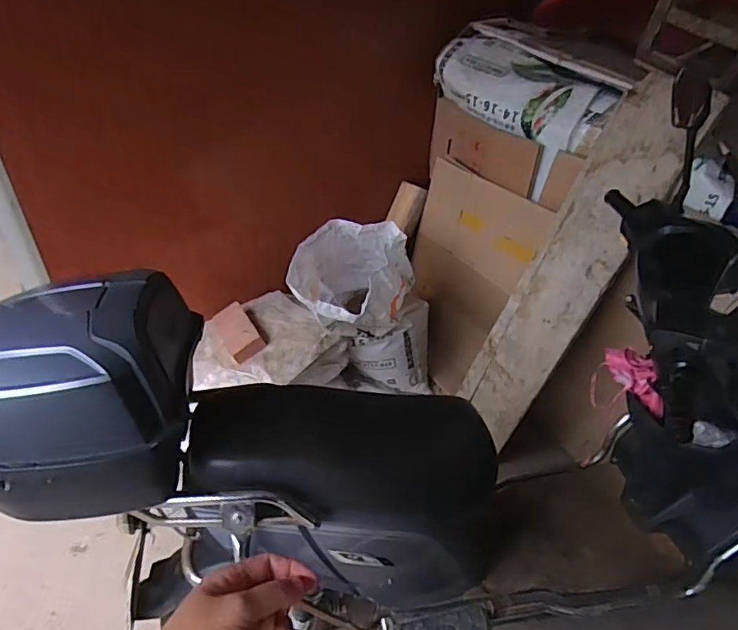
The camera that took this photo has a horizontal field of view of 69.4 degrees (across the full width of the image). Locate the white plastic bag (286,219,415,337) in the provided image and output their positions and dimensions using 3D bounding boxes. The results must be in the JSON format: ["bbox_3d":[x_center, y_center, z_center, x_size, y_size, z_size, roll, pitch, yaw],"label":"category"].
[{"bbox_3d":[-0.051,-0.081,1.751,0.338,0.425,0.331,20,72,6],"label":"white plastic bag"}]

